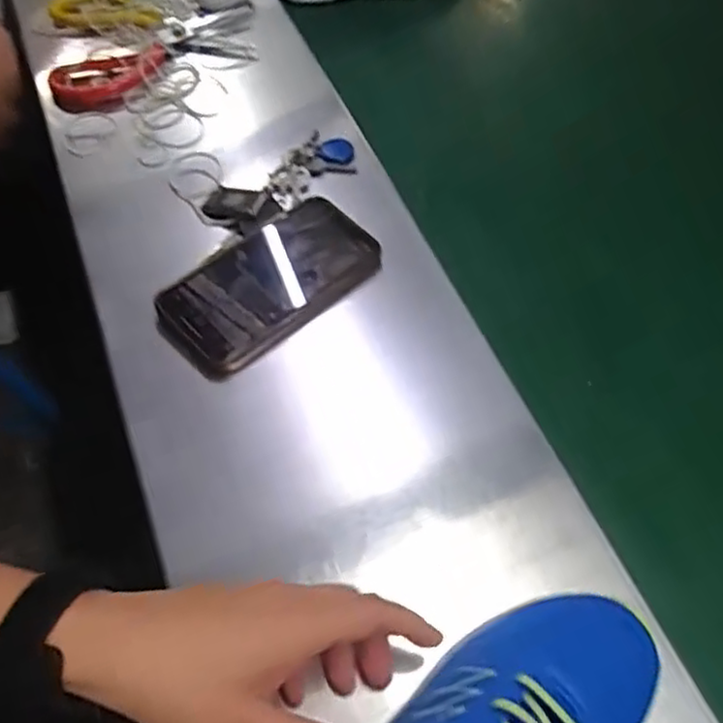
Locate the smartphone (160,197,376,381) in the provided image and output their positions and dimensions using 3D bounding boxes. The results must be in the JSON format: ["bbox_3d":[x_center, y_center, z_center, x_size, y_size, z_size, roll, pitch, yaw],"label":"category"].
[{"bbox_3d":[-0.062,-0.056,0.478,0.156,0.014,0.080,-39,66,-22],"label":"smartphone"}]

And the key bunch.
[{"bbox_3d":[-0.057,-0.141,0.534,0.059,0.015,0.128,40,65,22],"label":"key bunch"}]

